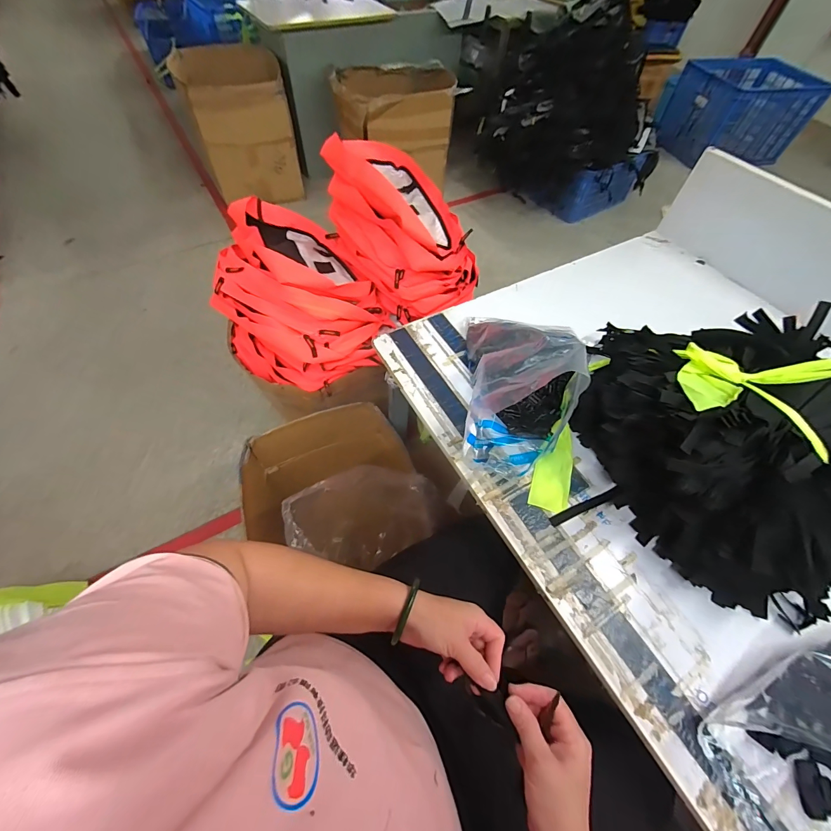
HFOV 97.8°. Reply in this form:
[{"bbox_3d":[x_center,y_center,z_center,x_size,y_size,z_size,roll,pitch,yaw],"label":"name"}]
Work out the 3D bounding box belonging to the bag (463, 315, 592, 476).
[{"bbox_3d":[0.176,-0.087,0.582,0.170,0.192,0.328,7,58,2],"label":"bag"}]

